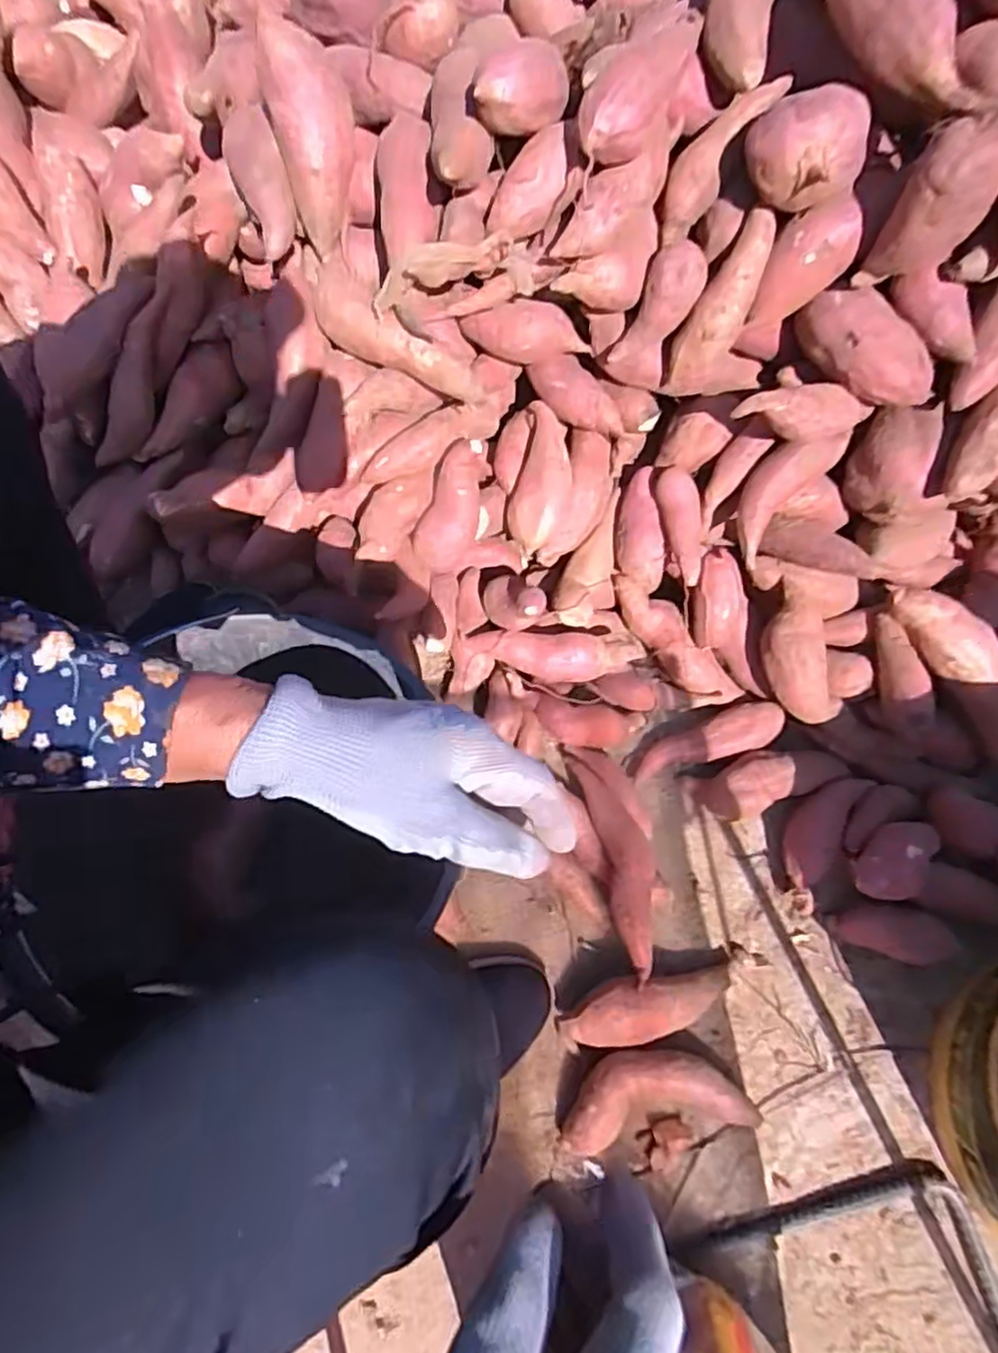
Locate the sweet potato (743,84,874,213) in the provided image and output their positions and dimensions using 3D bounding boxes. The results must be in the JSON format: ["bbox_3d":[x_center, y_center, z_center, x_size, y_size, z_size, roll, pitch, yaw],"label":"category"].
[{"bbox_3d":[0.216,-0.372,0.489,0.080,0.057,0.065,20,75,4],"label":"sweet potato"}]

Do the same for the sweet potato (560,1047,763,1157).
[{"bbox_3d":[0.140,0.354,0.596,0.150,0.041,0.072,-8,75,-4],"label":"sweet potato"}]

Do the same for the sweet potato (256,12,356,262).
[{"bbox_3d":[-0.152,-0.438,0.573,0.063,0.150,0.056,-10,37,-4],"label":"sweet potato"}]

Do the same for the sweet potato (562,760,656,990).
[{"bbox_3d":[0.112,0.164,0.626,0.046,0.043,0.203,-13,75,-5],"label":"sweet potato"}]

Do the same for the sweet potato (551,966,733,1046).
[{"bbox_3d":[0.131,0.284,0.602,0.157,0.043,0.051,-8,75,-4],"label":"sweet potato"}]

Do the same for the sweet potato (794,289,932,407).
[{"bbox_3d":[0.292,-0.260,0.551,0.120,0.051,0.047,34,76,8],"label":"sweet potato"}]

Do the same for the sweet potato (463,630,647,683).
[{"bbox_3d":[0.052,-0.017,0.672,0.162,0.053,0.044,0,74,-1],"label":"sweet potato"}]

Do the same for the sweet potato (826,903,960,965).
[{"bbox_3d":[0.359,0.233,0.638,0.101,0.035,0.045,4,73,22],"label":"sweet potato"}]

